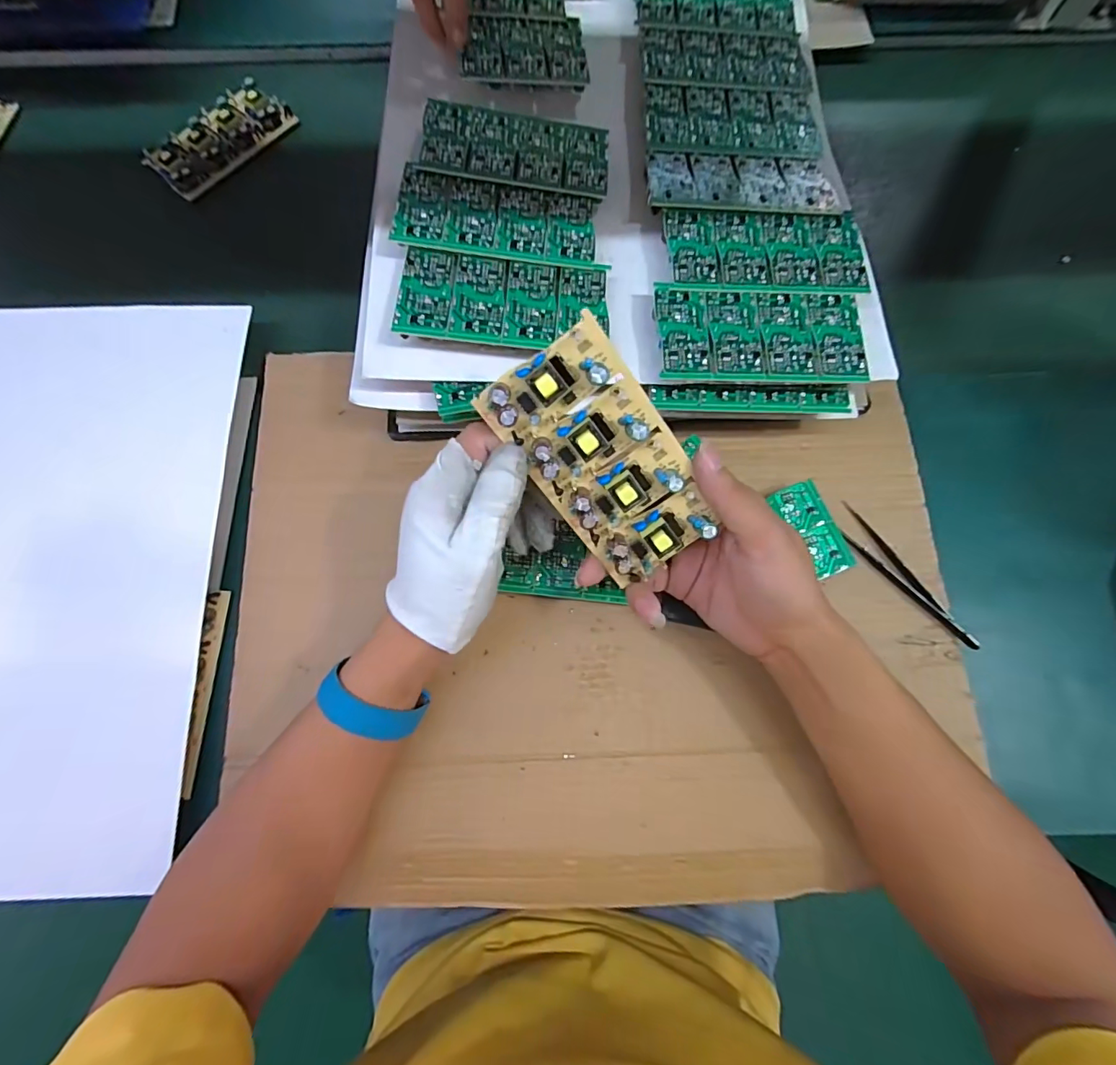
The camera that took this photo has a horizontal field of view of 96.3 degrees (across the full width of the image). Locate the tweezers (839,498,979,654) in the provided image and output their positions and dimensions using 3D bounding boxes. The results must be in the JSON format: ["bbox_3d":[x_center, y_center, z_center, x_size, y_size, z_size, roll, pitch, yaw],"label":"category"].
[{"bbox_3d":[0.246,0.033,0.357,0.022,0.012,0.123,-33,77,-9],"label":"tweezers"}]

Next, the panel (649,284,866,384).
[{"bbox_3d":[0.133,-0.131,0.330,0.133,0.006,0.067,0,74,0],"label":"panel"}]

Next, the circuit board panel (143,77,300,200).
[{"bbox_3d":[-0.331,-0.386,0.492,0.057,0.022,0.137,40,78,10],"label":"circuit board panel"}]

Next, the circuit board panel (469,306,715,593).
[{"bbox_3d":[0.027,-0.035,0.262,0.072,0.017,0.131,-36,109,9],"label":"circuit board panel"}]

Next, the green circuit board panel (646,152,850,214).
[{"bbox_3d":[0.136,-0.257,0.367,0.137,0.010,0.061,2,74,0],"label":"green circuit board panel"}]

